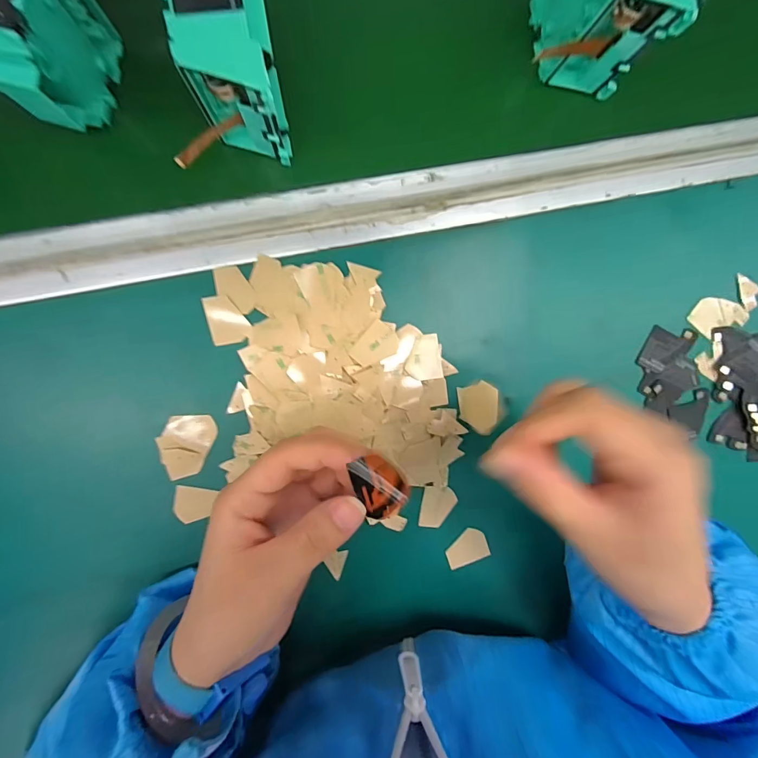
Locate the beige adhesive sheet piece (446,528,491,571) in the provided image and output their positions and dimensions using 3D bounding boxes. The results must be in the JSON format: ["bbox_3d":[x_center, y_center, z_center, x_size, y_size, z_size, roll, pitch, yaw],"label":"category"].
[{"bbox_3d":[0.061,0.118,0.286,0.030,0.004,0.023,-22,99,-4],"label":"beige adhesive sheet piece"}]

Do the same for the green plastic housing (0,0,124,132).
[{"bbox_3d":[-0.167,-0.169,0.207,0.038,0.085,0.073,6,96,-7],"label":"green plastic housing"}]

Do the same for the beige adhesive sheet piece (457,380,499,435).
[{"bbox_3d":[0.067,0.020,0.276,0.026,0.004,0.034,-6,91,2],"label":"beige adhesive sheet piece"}]

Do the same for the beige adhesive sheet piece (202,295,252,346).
[{"bbox_3d":[-0.093,-0.037,0.255,0.024,0.004,0.030,-11,98,-5],"label":"beige adhesive sheet piece"}]

